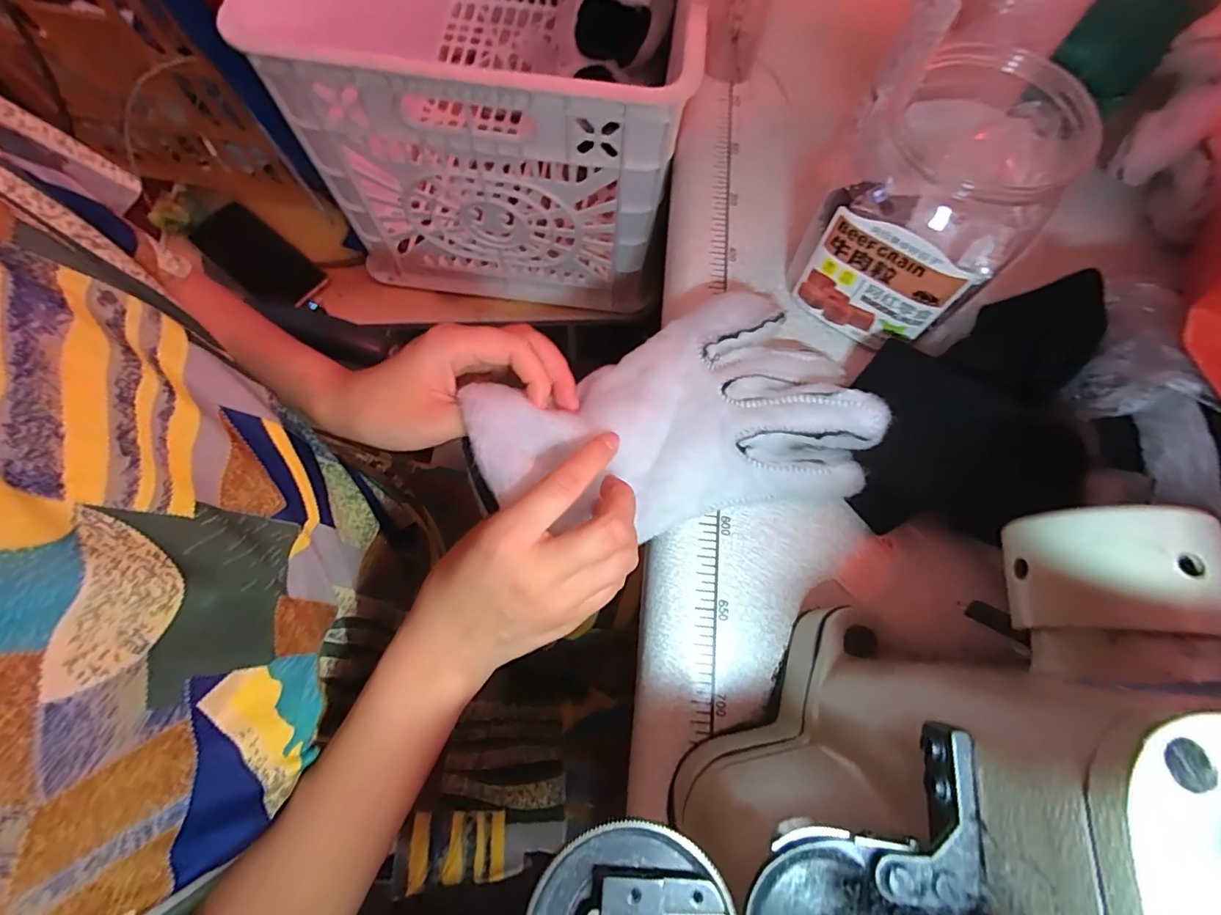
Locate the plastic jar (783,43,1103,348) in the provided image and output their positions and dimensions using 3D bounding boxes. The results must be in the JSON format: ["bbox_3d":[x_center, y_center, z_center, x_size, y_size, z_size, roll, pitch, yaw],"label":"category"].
[{"bbox_3d":[0.189,-0.153,0.320,0.103,0.131,0.123,27,73,8],"label":"plastic jar"}]

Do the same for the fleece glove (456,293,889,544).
[{"bbox_3d":[0.034,-0.029,0.308,0.221,0.056,0.128,-10,72,-4],"label":"fleece glove"}]

